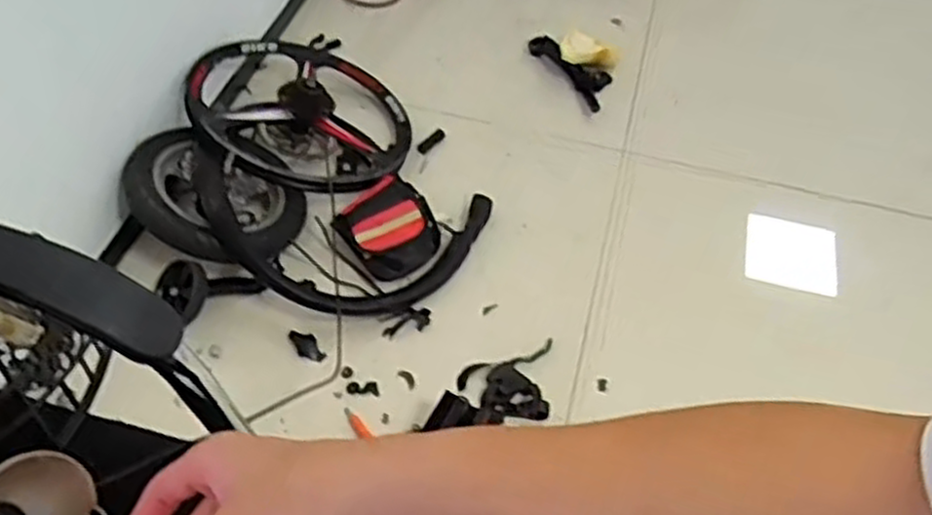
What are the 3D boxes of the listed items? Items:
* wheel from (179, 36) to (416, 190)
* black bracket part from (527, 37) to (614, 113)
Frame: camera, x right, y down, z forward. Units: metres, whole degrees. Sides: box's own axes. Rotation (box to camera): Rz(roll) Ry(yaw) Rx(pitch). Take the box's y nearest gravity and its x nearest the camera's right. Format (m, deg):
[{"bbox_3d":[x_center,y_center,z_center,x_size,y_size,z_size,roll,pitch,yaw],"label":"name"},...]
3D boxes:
[{"bbox_3d":[-0.305,-0.274,1.457,0.424,0.119,0.415,14,46,-14],"label":"wheel"},{"bbox_3d":[0.227,-0.416,1.679,0.233,0.037,0.095,41,59,11],"label":"black bracket part"}]

